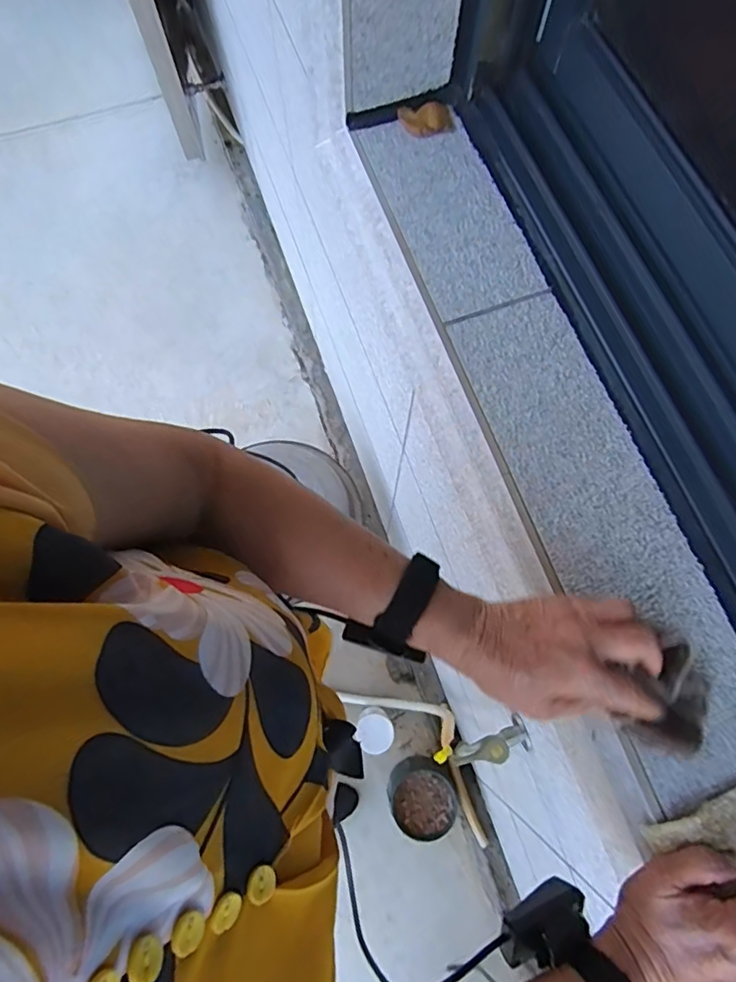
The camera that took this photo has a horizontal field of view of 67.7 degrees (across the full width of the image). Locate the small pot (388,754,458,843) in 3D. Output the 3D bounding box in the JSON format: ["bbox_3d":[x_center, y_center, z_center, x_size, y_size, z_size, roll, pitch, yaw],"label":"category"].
[{"bbox_3d":[0.118,0.687,1.235,0.136,0.103,0.152,-29,75,-9],"label":"small pot"}]

